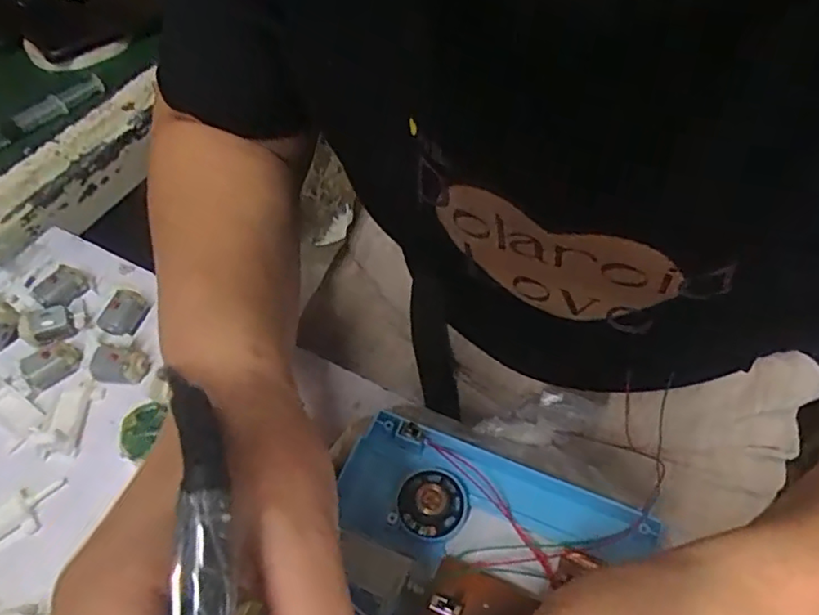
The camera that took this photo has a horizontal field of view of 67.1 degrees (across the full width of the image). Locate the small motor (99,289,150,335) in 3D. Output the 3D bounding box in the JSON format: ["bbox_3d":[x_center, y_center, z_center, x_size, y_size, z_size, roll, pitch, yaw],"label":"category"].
[{"bbox_3d":[-0.173,0.003,0.372,0.019,0.012,0.030,11,54,10],"label":"small motor"}]

